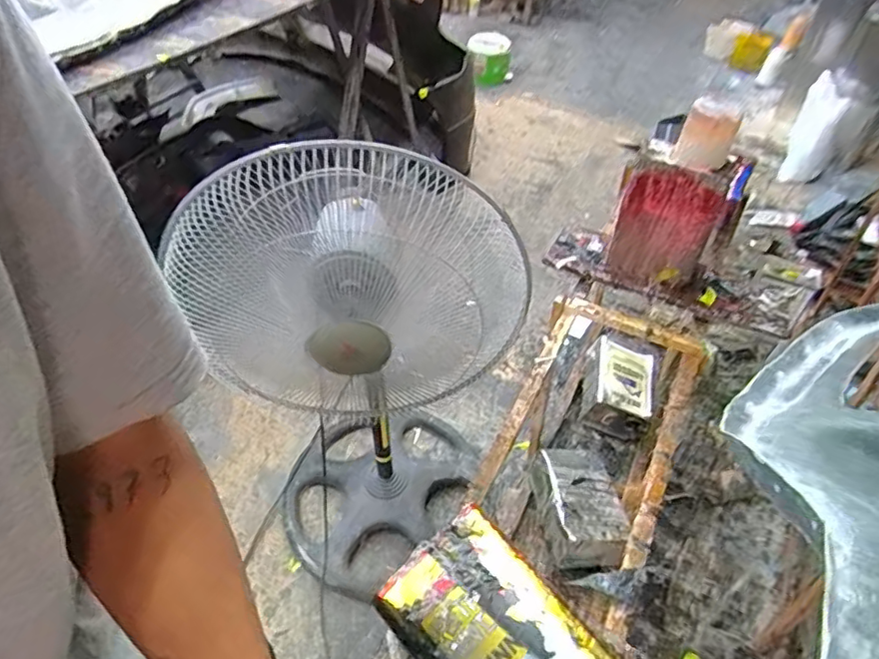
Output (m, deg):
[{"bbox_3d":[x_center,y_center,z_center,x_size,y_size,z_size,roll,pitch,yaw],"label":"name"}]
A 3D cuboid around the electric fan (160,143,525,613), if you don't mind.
[{"bbox_3d":[-0.125,0.063,1.070,0.434,0.993,0.428,-7,47,-9],"label":"electric fan"}]

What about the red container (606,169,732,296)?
[{"bbox_3d":[0.418,-0.186,1.086,0.168,0.225,0.072,29,51,22],"label":"red container"}]

